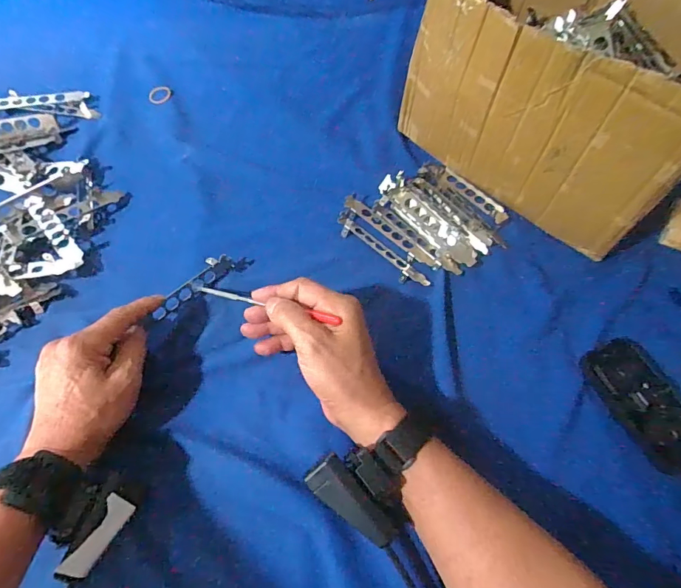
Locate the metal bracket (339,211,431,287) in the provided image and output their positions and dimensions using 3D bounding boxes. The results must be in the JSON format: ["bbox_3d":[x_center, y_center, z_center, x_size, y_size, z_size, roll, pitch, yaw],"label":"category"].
[{"bbox_3d":[0.045,-0.048,0.454,0.028,0.010,0.122,-40,68,-22],"label":"metal bracket"}]

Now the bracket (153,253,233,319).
[{"bbox_3d":[-0.145,-0.009,0.425,0.017,0.017,0.089,35,61,18],"label":"bracket"}]

